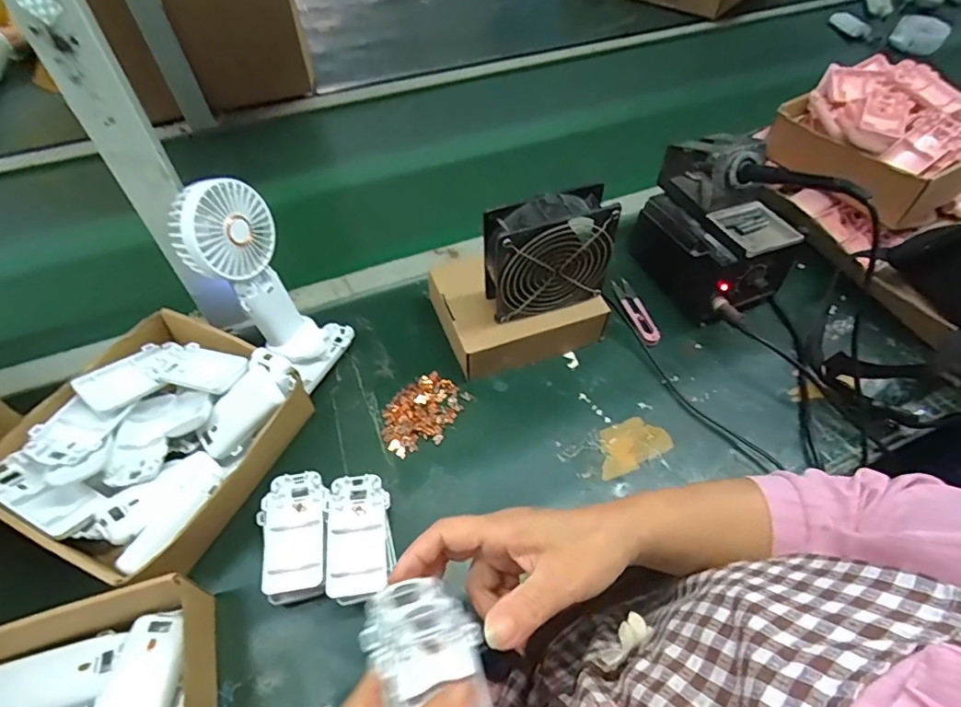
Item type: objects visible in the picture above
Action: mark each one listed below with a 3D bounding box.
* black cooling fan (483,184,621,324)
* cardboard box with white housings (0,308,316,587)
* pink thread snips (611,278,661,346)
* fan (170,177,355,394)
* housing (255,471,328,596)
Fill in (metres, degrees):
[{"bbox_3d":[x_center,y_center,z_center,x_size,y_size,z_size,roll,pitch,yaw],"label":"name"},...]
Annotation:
[{"bbox_3d":[0.065,-0.094,0.506,0.123,0.116,0.049,-12,55,-10],"label":"black cooling fan"},{"bbox_3d":[-0.284,0.079,0.463,0.199,0.072,0.208,19,56,13],"label":"cardboard box with white housings"},{"bbox_3d":[0.184,-0.052,0.612,0.026,0.009,0.105,-11,55,-9],"label":"pink thread snips"},{"bbox_3d":[-0.204,-0.065,0.508,0.116,0.186,0.093,22,56,14],"label":"fan"},{"bbox_3d":[-0.157,0.147,0.429,0.057,0.013,0.096,-6,54,-6],"label":"housing"}]

